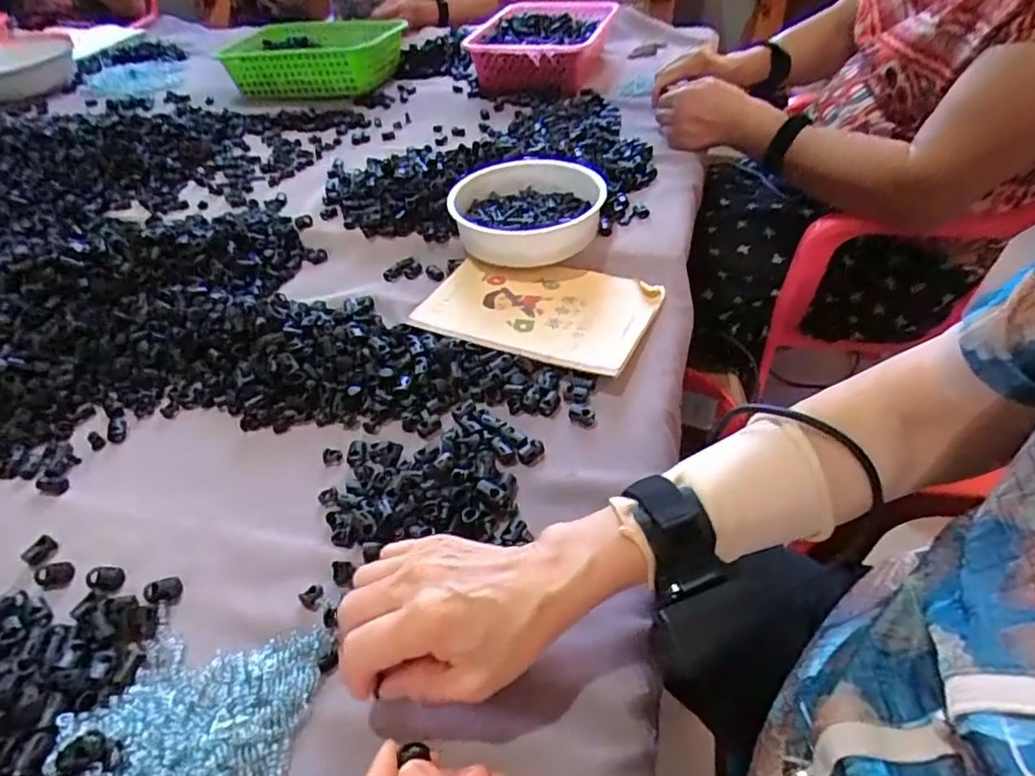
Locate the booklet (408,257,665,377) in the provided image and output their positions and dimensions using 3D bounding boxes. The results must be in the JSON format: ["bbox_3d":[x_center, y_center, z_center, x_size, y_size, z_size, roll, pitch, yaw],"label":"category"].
[{"bbox_3d":[0.019,-0.079,0.571,0.209,0.010,0.141,15,47,19],"label":"booklet"}]

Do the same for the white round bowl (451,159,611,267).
[{"bbox_3d":[0.011,-0.192,0.652,0.157,0.049,0.169,-2,44,2],"label":"white round bowl"}]

